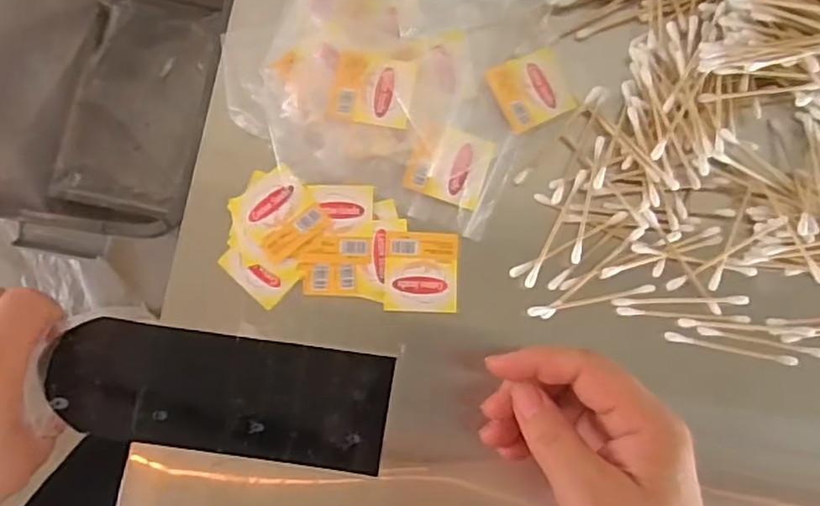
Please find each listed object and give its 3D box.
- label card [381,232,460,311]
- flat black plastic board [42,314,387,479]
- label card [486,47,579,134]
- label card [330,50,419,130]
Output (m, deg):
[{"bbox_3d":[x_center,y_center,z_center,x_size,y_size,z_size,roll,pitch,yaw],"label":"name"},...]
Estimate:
[{"bbox_3d":[0.006,0.010,0.356,0.039,0.004,0.043,2,82,-2],"label":"label card"},{"bbox_3d":[-0.099,0.073,0.344,0.173,0.004,0.061,9,82,-1],"label":"flat black plastic board"},{"bbox_3d":[0.068,-0.091,0.363,0.043,0.004,0.039,-25,84,-6],"label":"label card"},{"bbox_3d":[-0.020,-0.089,0.354,0.043,0.005,0.039,10,75,4],"label":"label card"}]

